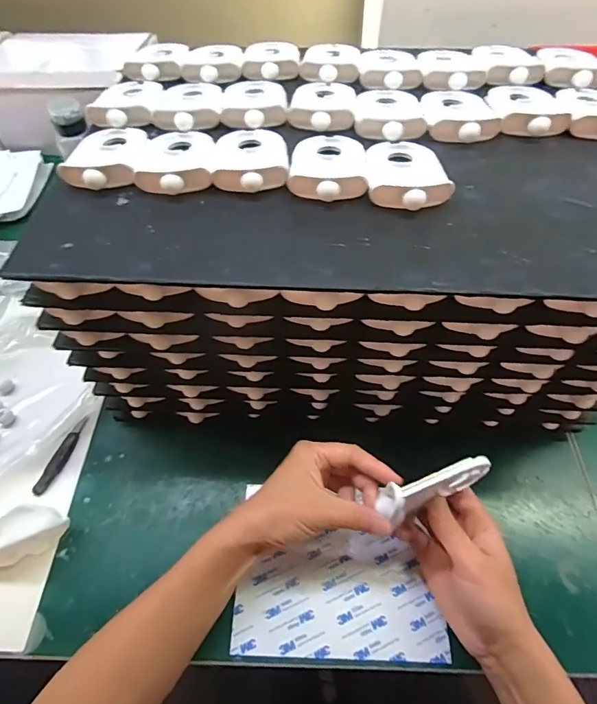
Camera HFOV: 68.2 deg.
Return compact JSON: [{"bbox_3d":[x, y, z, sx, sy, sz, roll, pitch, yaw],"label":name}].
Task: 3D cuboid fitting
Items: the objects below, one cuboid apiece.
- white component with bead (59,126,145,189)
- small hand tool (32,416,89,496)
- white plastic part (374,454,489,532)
[{"bbox_3d":[-0.150,-0.161,0.349,0.058,0.022,0.085,-4,55,-2],"label":"white component with bead"},{"bbox_3d":[-0.237,0.103,0.442,0.012,0.014,0.083,16,56,11],"label":"small hand tool"},{"bbox_3d":[0.104,0.104,0.332,0.085,0.055,0.021,-17,62,-7],"label":"white plastic part"}]

